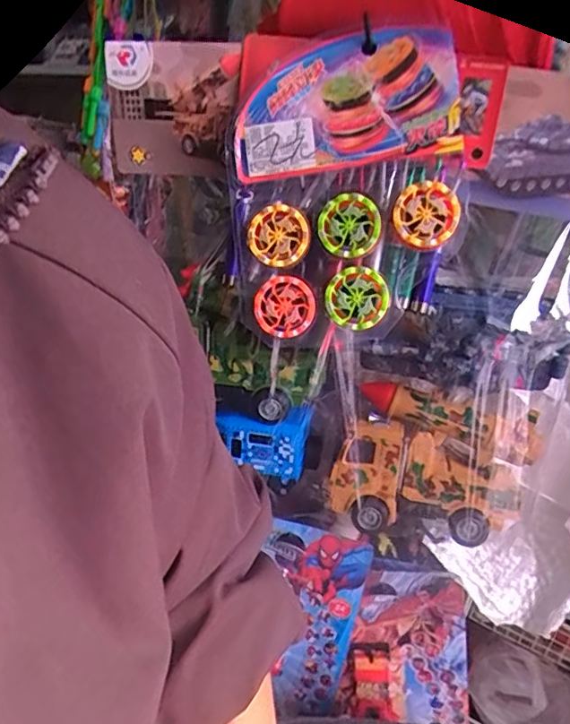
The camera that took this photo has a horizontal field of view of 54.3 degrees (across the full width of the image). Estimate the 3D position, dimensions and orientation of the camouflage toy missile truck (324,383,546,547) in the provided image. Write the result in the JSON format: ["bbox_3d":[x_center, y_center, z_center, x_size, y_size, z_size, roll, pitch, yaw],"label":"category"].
[{"bbox_3d":[0.115,0.091,0.448,0.147,0.122,0.050,9,19,9],"label":"camouflage toy missile truck"}]

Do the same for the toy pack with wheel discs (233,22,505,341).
[{"bbox_3d":[0.050,-0.115,0.385,0.171,0.207,0.052,6,5,12],"label":"toy pack with wheel discs"}]

